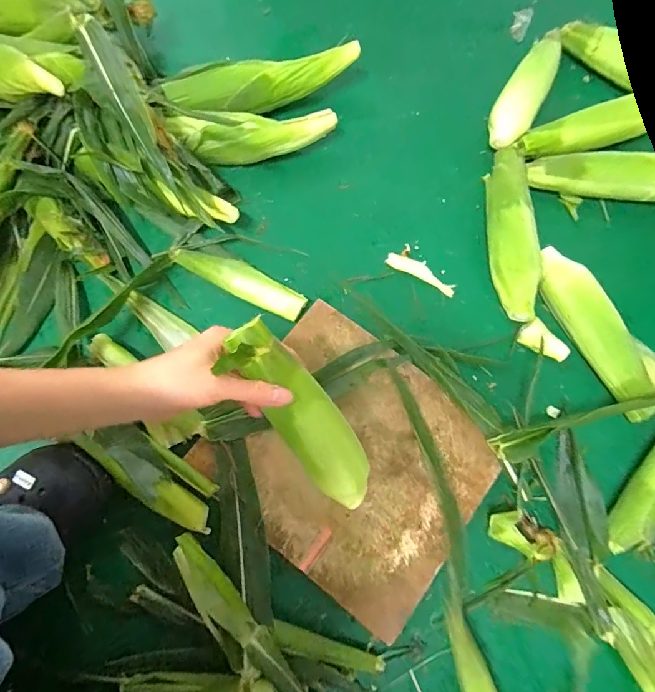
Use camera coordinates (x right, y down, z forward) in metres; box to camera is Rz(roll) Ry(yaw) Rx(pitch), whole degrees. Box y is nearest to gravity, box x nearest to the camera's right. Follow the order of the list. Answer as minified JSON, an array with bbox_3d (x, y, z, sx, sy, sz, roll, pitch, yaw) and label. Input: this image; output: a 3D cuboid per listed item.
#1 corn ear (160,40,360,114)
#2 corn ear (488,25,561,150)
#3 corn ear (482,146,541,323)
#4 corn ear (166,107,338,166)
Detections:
[{"bbox_3d":[-0.073,-0.364,0.572,0.244,0.059,0.050,-16,76,-5],"label":"corn ear"},{"bbox_3d":[0.293,-0.376,0.599,0.061,0.053,0.225,32,77,7],"label":"corn ear"},{"bbox_3d":[0.237,-0.153,0.537,0.057,0.058,0.242,5,75,0],"label":"corn ear"},{"bbox_3d":[-0.094,-0.279,0.550,0.210,0.086,0.049,-9,76,-3],"label":"corn ear"}]

